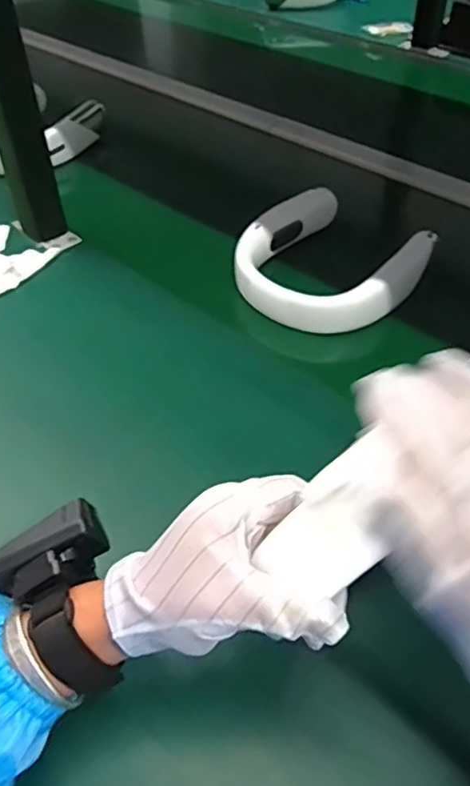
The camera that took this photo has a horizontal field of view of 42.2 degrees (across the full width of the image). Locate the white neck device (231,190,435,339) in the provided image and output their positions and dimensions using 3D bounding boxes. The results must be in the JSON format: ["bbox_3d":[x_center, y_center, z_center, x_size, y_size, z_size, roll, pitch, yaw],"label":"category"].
[{"bbox_3d":[0.101,-0.146,0.673,0.194,0.045,0.197,32,55,27],"label":"white neck device"}]

